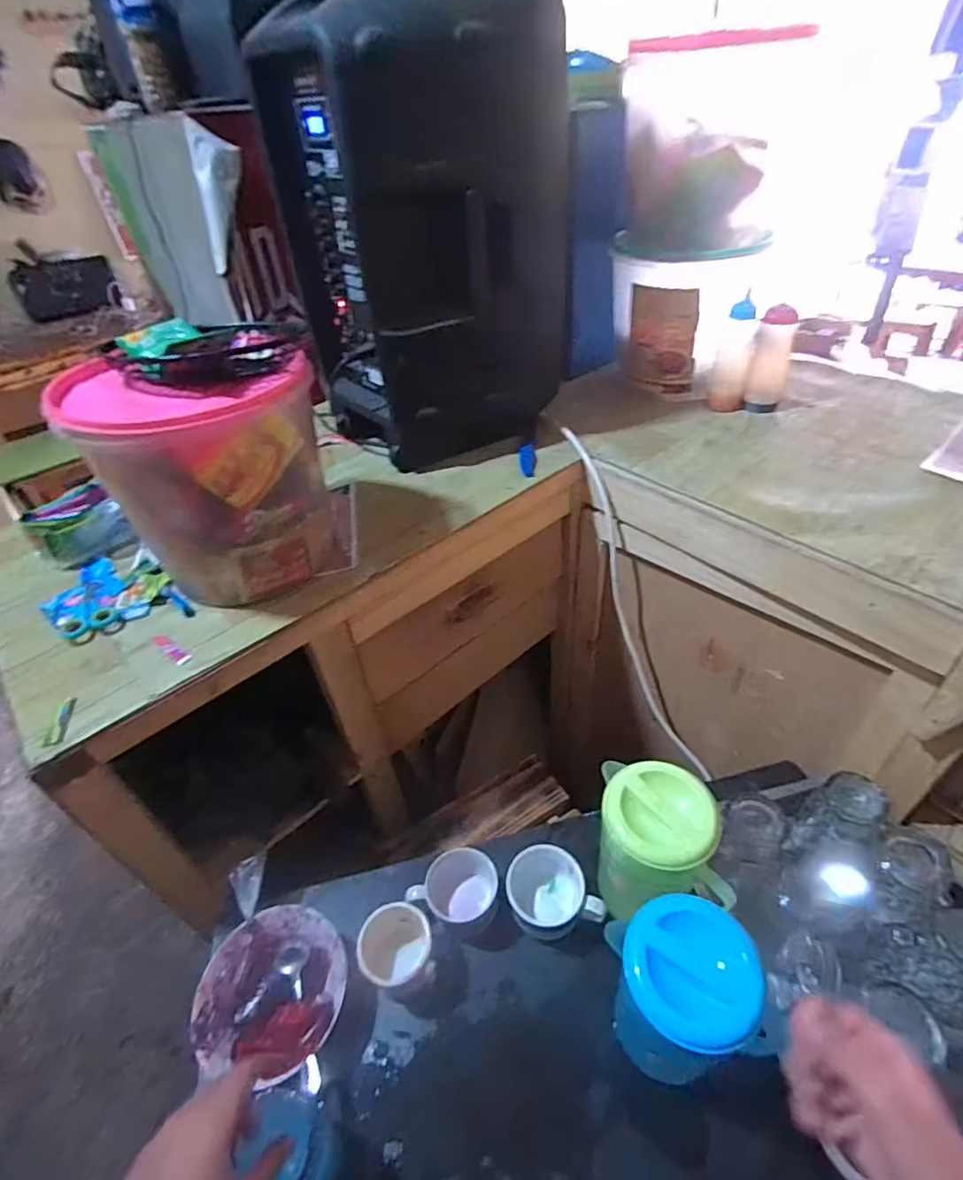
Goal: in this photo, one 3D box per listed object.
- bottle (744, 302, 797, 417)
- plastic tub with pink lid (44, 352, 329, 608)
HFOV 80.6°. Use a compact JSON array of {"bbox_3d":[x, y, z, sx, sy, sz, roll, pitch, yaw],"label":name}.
[{"bbox_3d":[0.470,-0.369,0.924,0.056,0.153,0.063,14,47,21],"label":"bottle"},{"bbox_3d":[-0.301,-0.126,0.662,0.192,0.240,0.204,27,53,31],"label":"plastic tub with pink lid"}]

